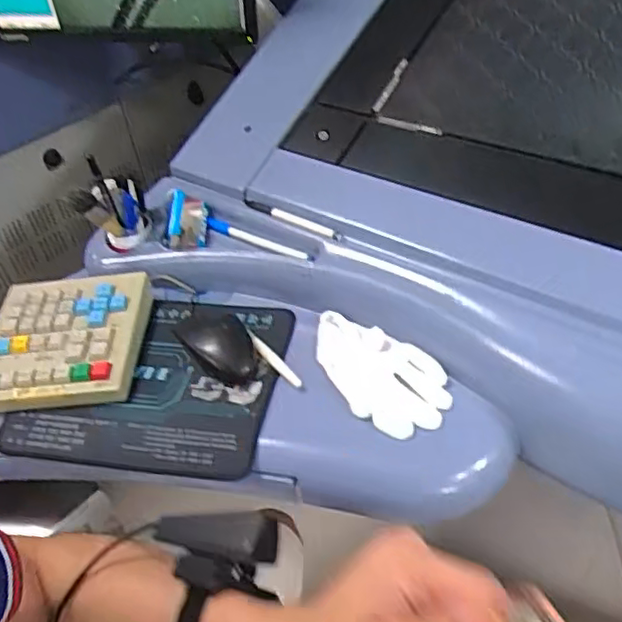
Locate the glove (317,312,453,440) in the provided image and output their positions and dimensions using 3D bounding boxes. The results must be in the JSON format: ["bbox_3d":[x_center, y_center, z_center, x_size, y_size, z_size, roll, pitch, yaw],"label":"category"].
[{"bbox_3d":[0.056,0.056,0.597,0.156,0.017,0.083,29,54,34],"label":"glove"}]

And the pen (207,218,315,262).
[{"bbox_3d":[-0.058,-0.076,0.694,0.144,0.009,0.012,24,51,30],"label":"pen"}]

